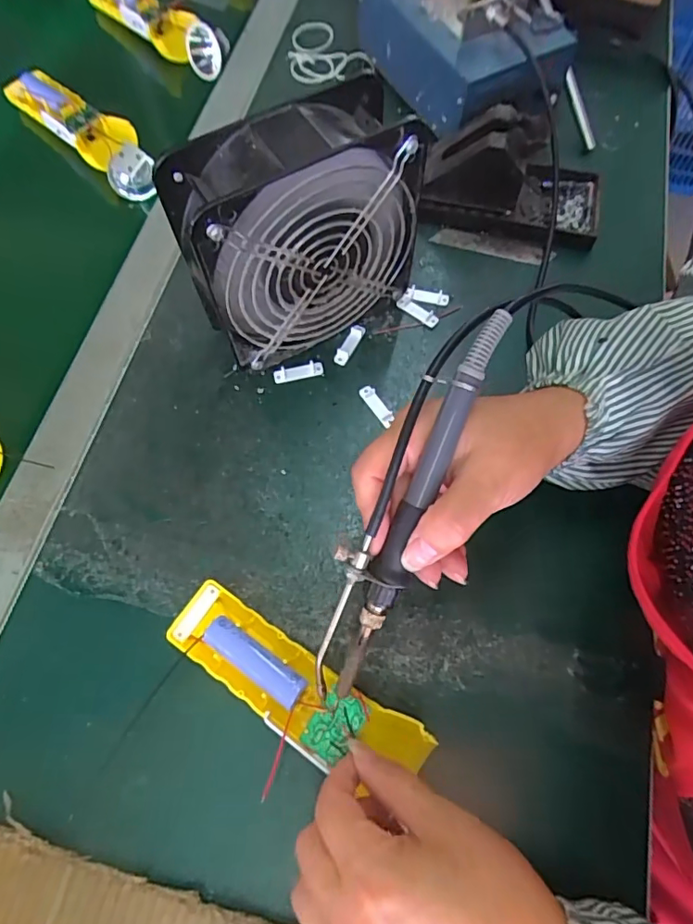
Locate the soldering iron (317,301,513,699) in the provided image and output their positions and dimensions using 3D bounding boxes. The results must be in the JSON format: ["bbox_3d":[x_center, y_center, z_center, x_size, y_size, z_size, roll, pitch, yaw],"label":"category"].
[{"bbox_3d":[0.025,0.020,0.249,0.030,0.027,0.201,22,97,10],"label":"soldering iron"}]

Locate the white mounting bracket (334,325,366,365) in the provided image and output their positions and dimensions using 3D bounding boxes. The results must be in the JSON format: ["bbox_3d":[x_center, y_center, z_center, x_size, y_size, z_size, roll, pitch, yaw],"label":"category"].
[{"bbox_3d":[0.003,-0.092,0.403,0.011,0.006,0.038,26,70,11],"label":"white mounting bracket"}]

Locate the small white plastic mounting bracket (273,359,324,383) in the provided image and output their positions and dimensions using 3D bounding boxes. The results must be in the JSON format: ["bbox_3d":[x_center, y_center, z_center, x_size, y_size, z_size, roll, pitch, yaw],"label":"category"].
[{"bbox_3d":[-0.036,-0.069,0.393,0.037,0.005,0.012,-9,67,-3],"label":"small white plastic mounting bracket"}]

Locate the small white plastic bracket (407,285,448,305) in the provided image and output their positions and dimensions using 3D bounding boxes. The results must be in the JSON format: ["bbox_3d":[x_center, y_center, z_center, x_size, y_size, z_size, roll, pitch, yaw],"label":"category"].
[{"bbox_3d":[0.065,-0.135,0.421,0.035,0.005,0.013,9,67,4],"label":"small white plastic bracket"}]

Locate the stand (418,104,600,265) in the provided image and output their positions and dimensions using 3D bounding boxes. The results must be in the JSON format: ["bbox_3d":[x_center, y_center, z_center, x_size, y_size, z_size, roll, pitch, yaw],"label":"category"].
[{"bbox_3d":[0.136,-0.232,0.425,0.154,0.070,0.091,8,67,4],"label":"stand"}]

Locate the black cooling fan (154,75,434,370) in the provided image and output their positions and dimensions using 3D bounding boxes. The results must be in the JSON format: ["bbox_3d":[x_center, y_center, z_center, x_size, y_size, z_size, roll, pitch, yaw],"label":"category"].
[{"bbox_3d":[-0.030,-0.143,0.347,0.149,0.150,0.056,-31,70,-12],"label":"black cooling fan"}]

